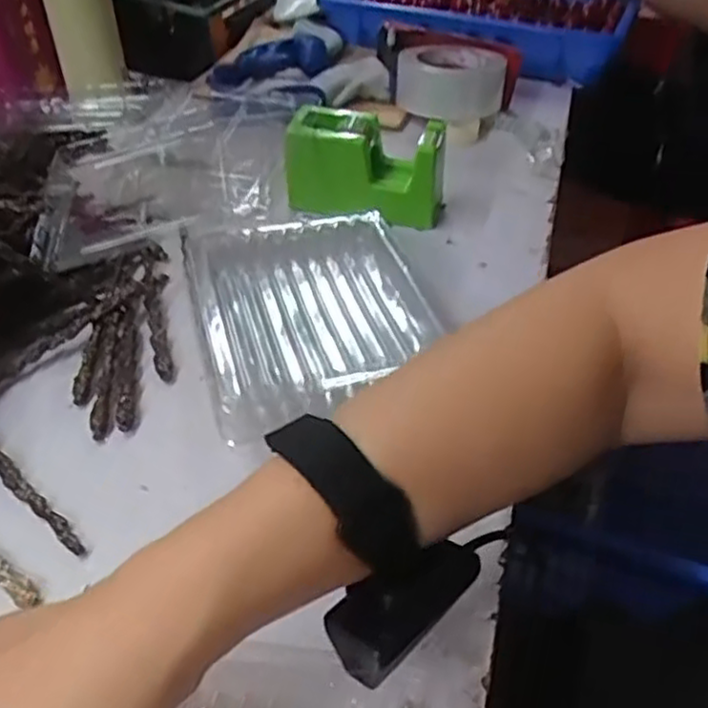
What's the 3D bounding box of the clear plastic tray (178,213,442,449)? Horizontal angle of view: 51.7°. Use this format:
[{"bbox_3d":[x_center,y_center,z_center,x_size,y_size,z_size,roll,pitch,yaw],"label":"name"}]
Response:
[{"bbox_3d":[-0.029,-0.030,0.503,0.154,0.049,0.160,-13,43,-14],"label":"clear plastic tray"}]

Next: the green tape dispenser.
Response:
[{"bbox_3d":[0.010,-0.160,0.623,0.127,0.080,0.047,13,44,14],"label":"green tape dispenser"}]

